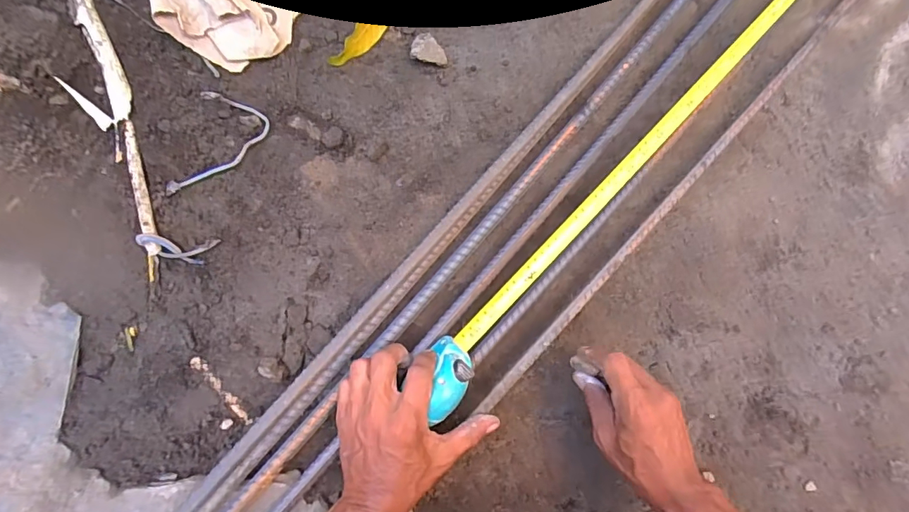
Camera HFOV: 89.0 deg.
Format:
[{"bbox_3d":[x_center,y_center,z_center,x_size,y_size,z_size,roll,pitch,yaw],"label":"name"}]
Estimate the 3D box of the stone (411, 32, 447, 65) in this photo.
[{"bbox_3d":[-0.027,-0.219,0.493,0.037,0.024,0.030,6,82,-2],"label":"stone"}]

